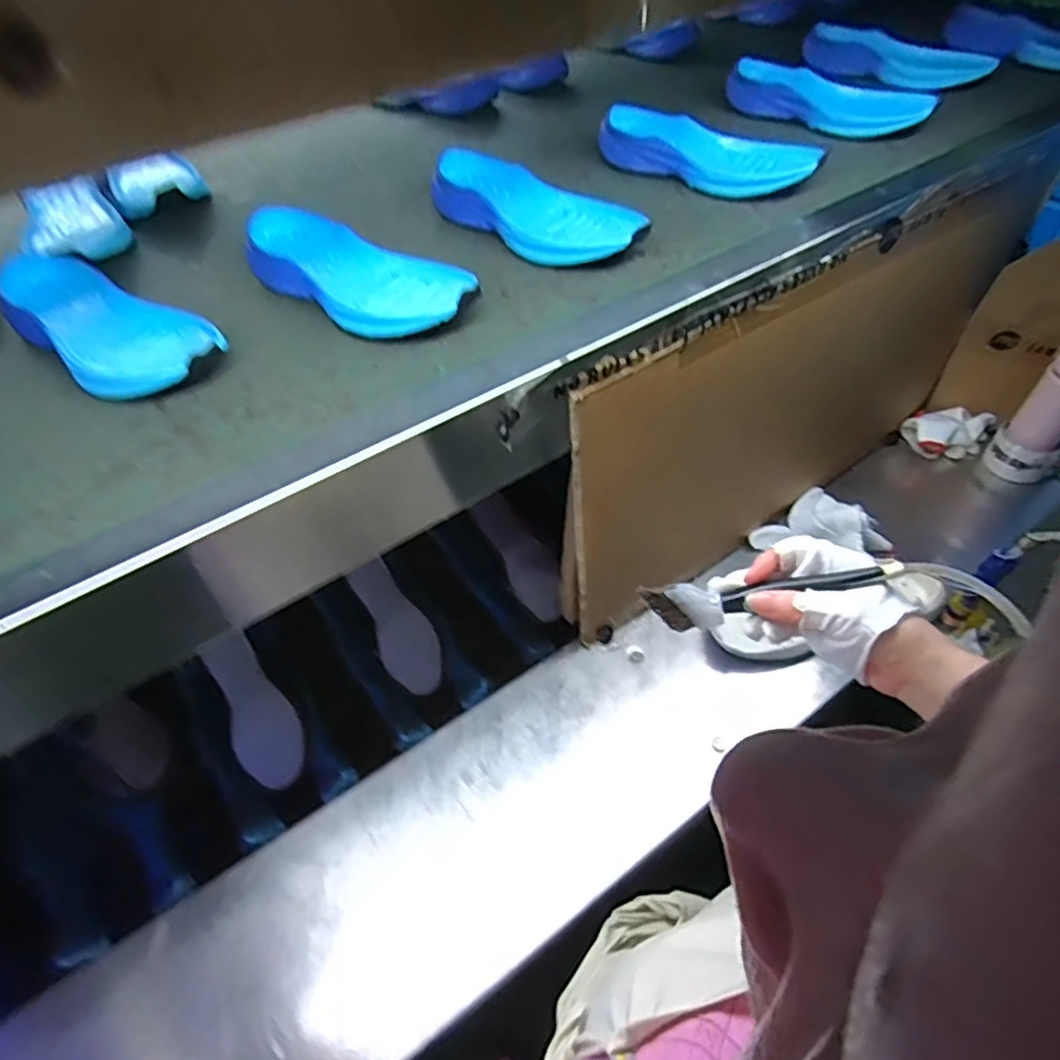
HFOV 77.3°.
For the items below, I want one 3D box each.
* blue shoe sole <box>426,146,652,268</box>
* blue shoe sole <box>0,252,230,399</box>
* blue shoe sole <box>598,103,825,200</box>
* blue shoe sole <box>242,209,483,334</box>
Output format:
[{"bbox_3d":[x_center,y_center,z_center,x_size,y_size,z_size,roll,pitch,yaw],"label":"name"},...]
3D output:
[{"bbox_3d":[0.004,-0.305,0.630,0.095,0.039,0.238,-37,57,-26],"label":"blue shoe sole"},{"bbox_3d":[-0.340,-0.165,0.530,0.251,0.037,0.090,31,56,25],"label":"blue shoe sole"},{"bbox_3d":[0.185,-0.398,0.698,0.225,0.042,0.084,22,53,20],"label":"blue shoe sole"},{"bbox_3d":[-0.145,-0.212,0.558,0.252,0.041,0.092,33,57,26],"label":"blue shoe sole"}]

